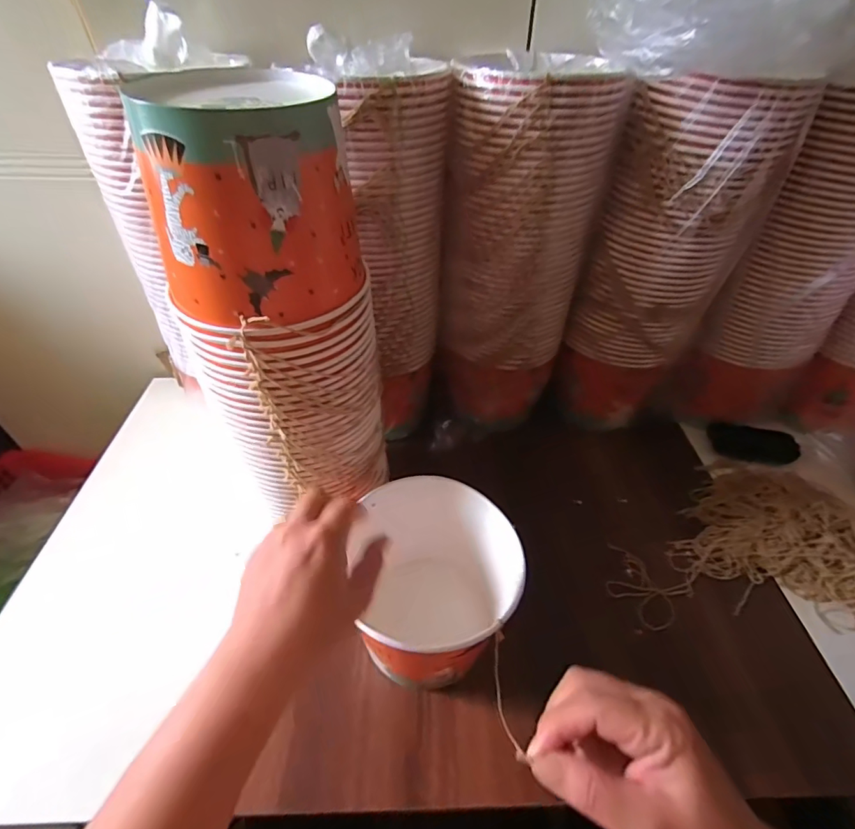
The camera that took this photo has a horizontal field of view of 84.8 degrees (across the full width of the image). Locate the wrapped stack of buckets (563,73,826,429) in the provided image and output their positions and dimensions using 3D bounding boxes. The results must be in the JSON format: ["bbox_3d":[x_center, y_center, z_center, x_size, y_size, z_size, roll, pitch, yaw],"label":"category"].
[{"bbox_3d":[0.283,-0.161,0.574,0.144,0.403,0.148,-33,53,-30],"label":"wrapped stack of buckets"}]

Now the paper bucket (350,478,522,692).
[{"bbox_3d":[0.009,0.157,0.444,0.140,0.107,0.135,1,44,-1],"label":"paper bucket"}]

